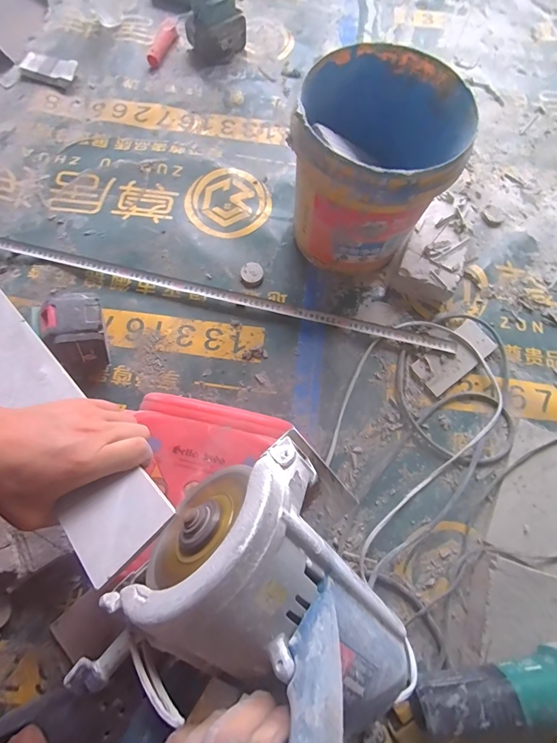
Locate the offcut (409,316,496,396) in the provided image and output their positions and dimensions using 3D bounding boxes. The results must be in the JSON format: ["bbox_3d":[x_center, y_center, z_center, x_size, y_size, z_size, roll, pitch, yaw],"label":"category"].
[{"bbox_3d":[0.306,-0.026,0.610,0.149,0.009,0.067,-36,77,-11],"label":"offcut"}]

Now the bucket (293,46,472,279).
[{"bbox_3d":[0.141,-0.314,0.578,0.232,0.237,0.249,0,73,-1],"label":"bucket"}]

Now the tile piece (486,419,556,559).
[{"bbox_3d":[0.406,0.190,0.550,0.107,0.016,0.202,27,74,7],"label":"tile piece"}]

